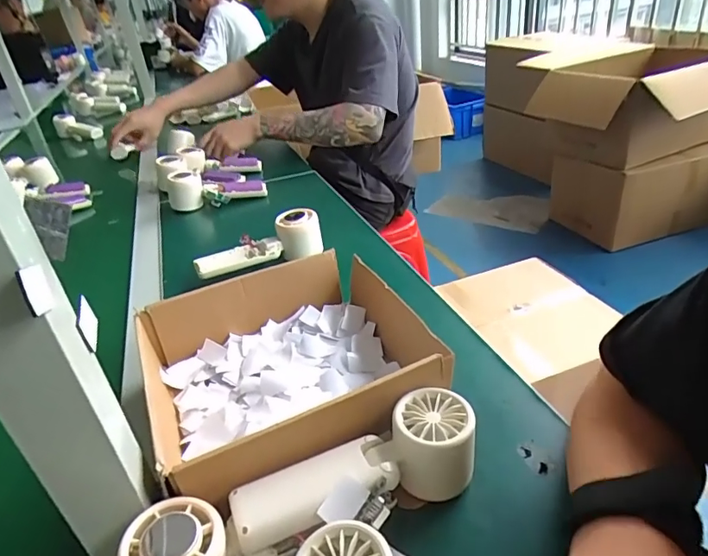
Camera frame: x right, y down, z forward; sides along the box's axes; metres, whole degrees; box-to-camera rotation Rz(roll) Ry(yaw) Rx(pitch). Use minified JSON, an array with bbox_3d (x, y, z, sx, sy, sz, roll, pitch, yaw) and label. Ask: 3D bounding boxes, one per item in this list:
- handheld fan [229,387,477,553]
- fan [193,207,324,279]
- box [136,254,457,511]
[{"bbox_3d":[0.006,0.135,0.325,0.164,0.059,0.067,-15,32,-13],"label":"handheld fan"},{"bbox_3d":[-0.124,-0.042,0.647,0.162,0.063,0.048,-18,33,-19],"label":"fan"},{"bbox_3d":[-0.058,0.073,0.427,0.217,0.075,0.211,-19,33,-20],"label":"box"}]

